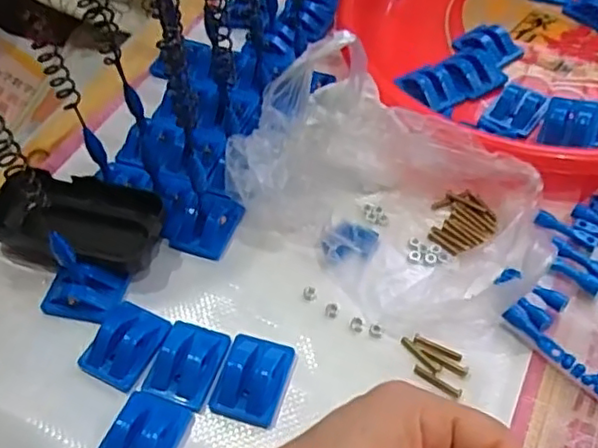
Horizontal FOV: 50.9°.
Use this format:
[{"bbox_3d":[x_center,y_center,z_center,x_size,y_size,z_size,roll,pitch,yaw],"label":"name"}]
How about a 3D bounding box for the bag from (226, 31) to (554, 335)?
[{"bbox_3d":[0.054,-0.025,0.360,0.180,0.078,0.120,34,62,27],"label":"bag"}]

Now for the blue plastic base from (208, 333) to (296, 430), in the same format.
[{"bbox_3d":[-0.024,0.079,0.326,0.033,0.013,0.044,13,54,14],"label":"blue plastic base"}]

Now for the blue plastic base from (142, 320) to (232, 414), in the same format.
[{"bbox_3d":[-0.059,0.073,0.333,0.035,0.012,0.043,15,54,16],"label":"blue plastic base"}]

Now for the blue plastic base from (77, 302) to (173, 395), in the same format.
[{"bbox_3d":[-0.094,0.064,0.340,0.037,0.013,0.043,21,56,20],"label":"blue plastic base"}]

